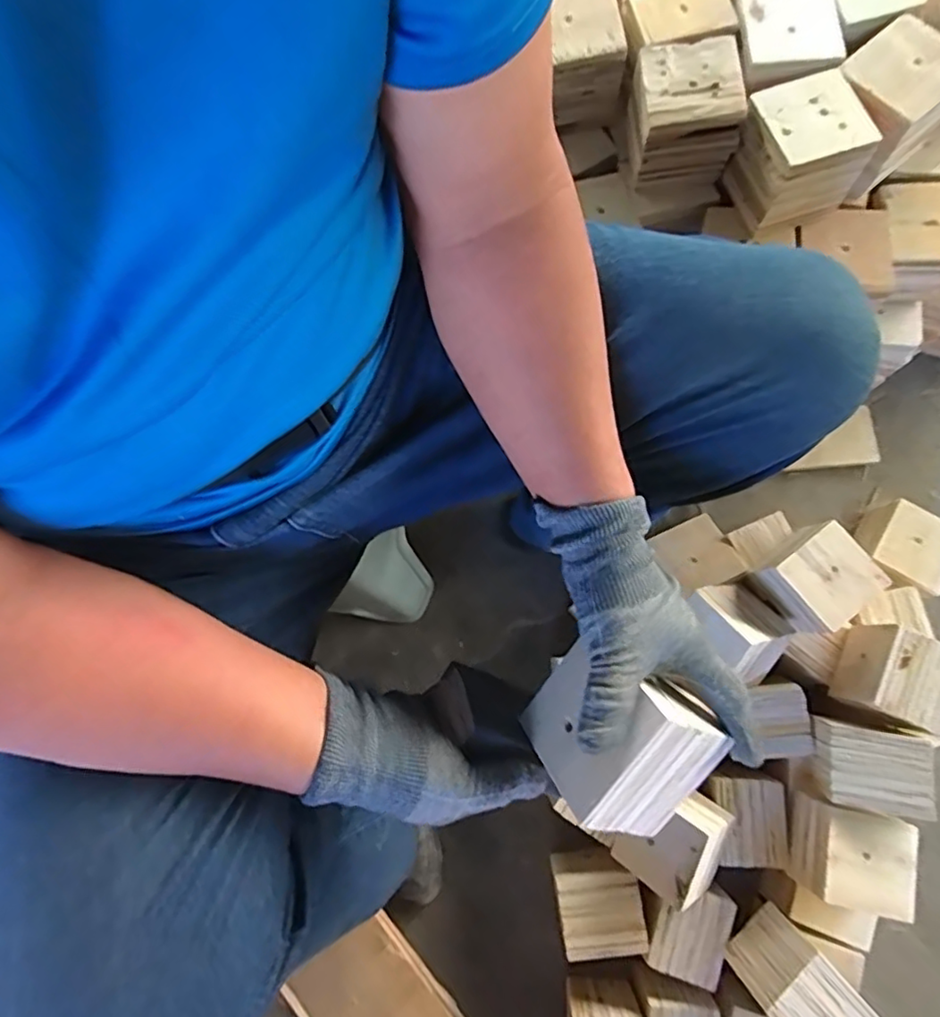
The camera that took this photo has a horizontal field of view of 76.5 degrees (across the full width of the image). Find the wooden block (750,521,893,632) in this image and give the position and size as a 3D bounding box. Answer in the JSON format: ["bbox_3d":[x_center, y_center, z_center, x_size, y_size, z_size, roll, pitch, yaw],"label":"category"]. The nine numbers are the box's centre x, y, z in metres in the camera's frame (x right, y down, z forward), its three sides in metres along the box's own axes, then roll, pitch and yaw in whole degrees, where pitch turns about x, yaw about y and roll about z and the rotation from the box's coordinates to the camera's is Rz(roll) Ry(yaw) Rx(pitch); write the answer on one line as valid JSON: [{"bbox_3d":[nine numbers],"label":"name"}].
[{"bbox_3d":[0.401,0.082,0.692,0.101,0.072,0.099,-34,77,-6],"label":"wooden block"}]

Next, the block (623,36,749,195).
[{"bbox_3d":[0.215,-0.397,0.612,0.097,0.101,0.095,-5,76,2],"label":"block"}]

